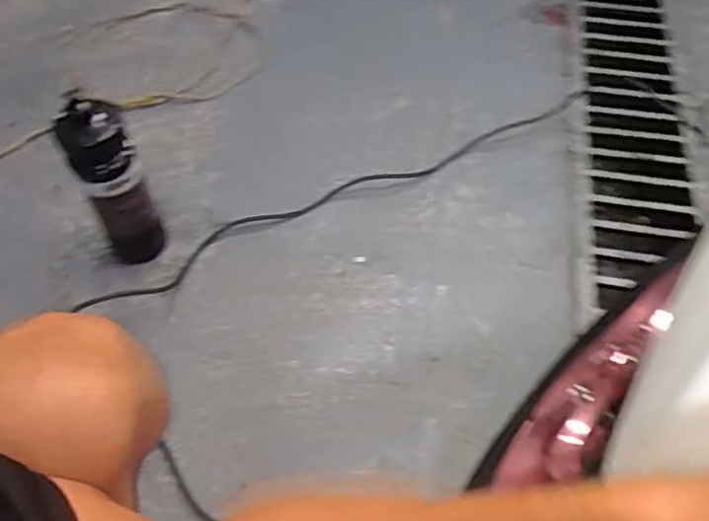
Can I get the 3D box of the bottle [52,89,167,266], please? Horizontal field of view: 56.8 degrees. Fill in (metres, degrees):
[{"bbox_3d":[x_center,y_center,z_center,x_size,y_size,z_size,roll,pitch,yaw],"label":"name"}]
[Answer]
[{"bbox_3d":[-0.294,-0.083,0.825,0.076,0.264,0.067,-26,58,-15],"label":"bottle"}]

